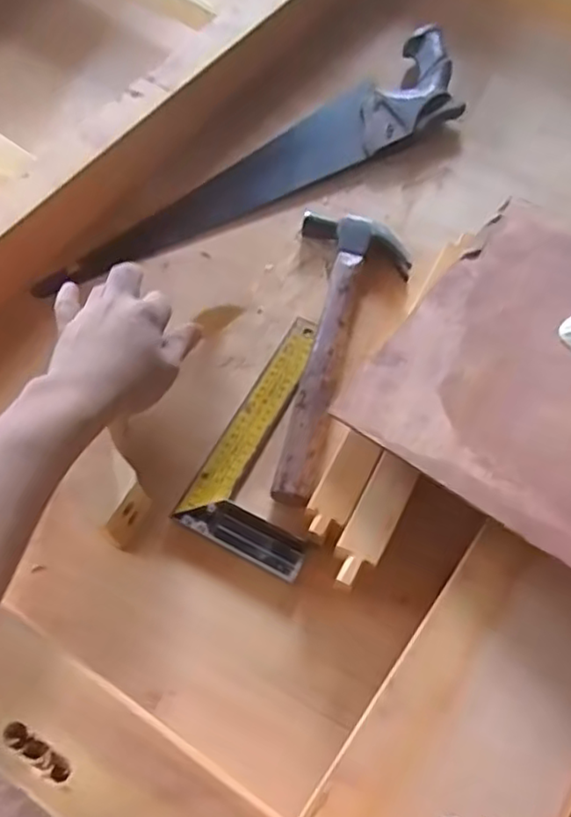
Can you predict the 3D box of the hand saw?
[{"bbox_3d":[-0.020,-0.281,0.768,0.587,0.040,0.122,-32,68,-15],"label":"hand saw"}]

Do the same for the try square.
[{"bbox_3d":[0.006,0.030,0.640,0.123,0.015,0.246,25,66,11],"label":"try square"}]

